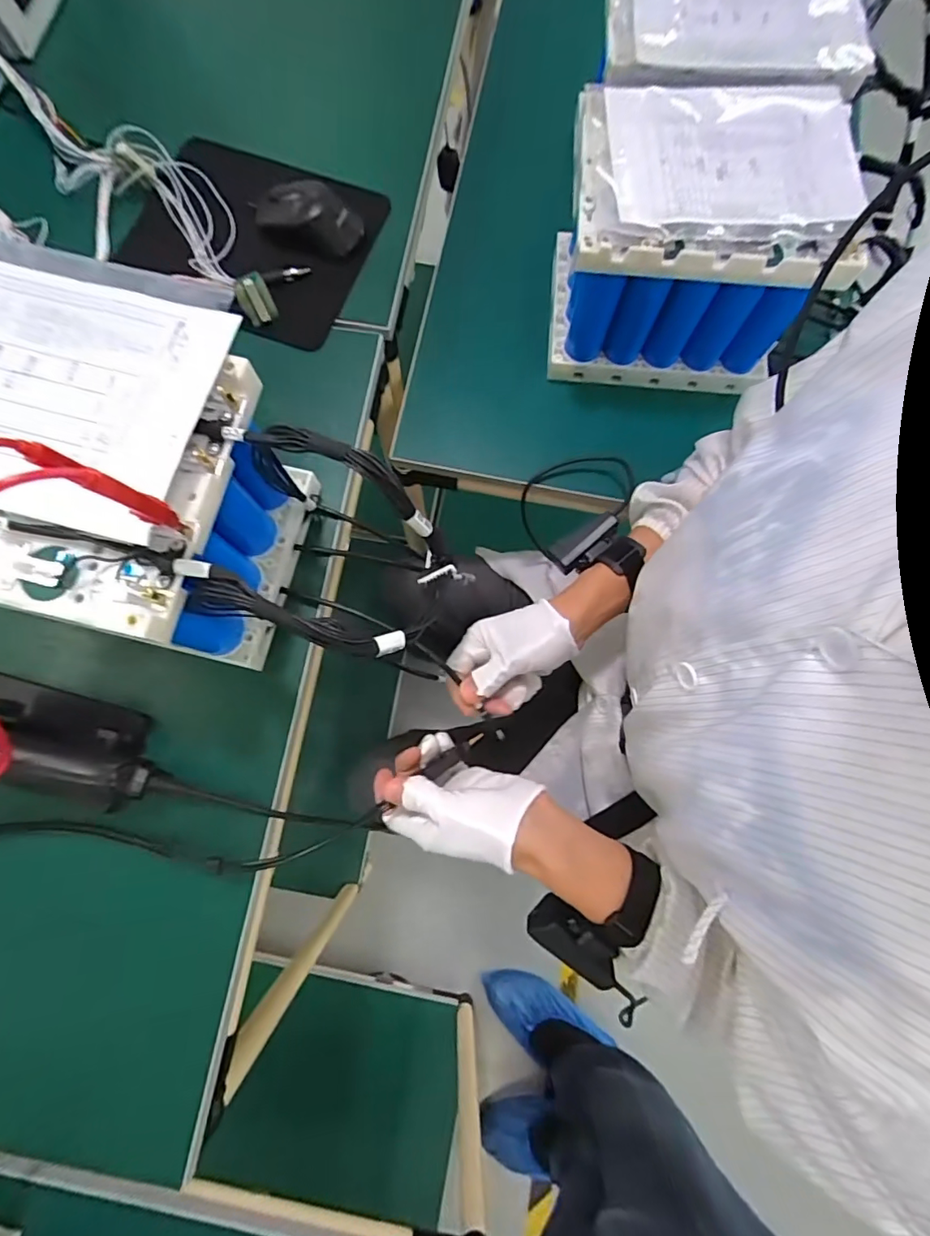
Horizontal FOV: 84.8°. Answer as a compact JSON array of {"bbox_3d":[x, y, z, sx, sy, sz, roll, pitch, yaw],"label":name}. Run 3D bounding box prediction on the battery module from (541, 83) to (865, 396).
[{"bbox_3d":[0.219,-0.370,0.513,0.229,0.176,0.185,5,78,0],"label":"battery module"}]

